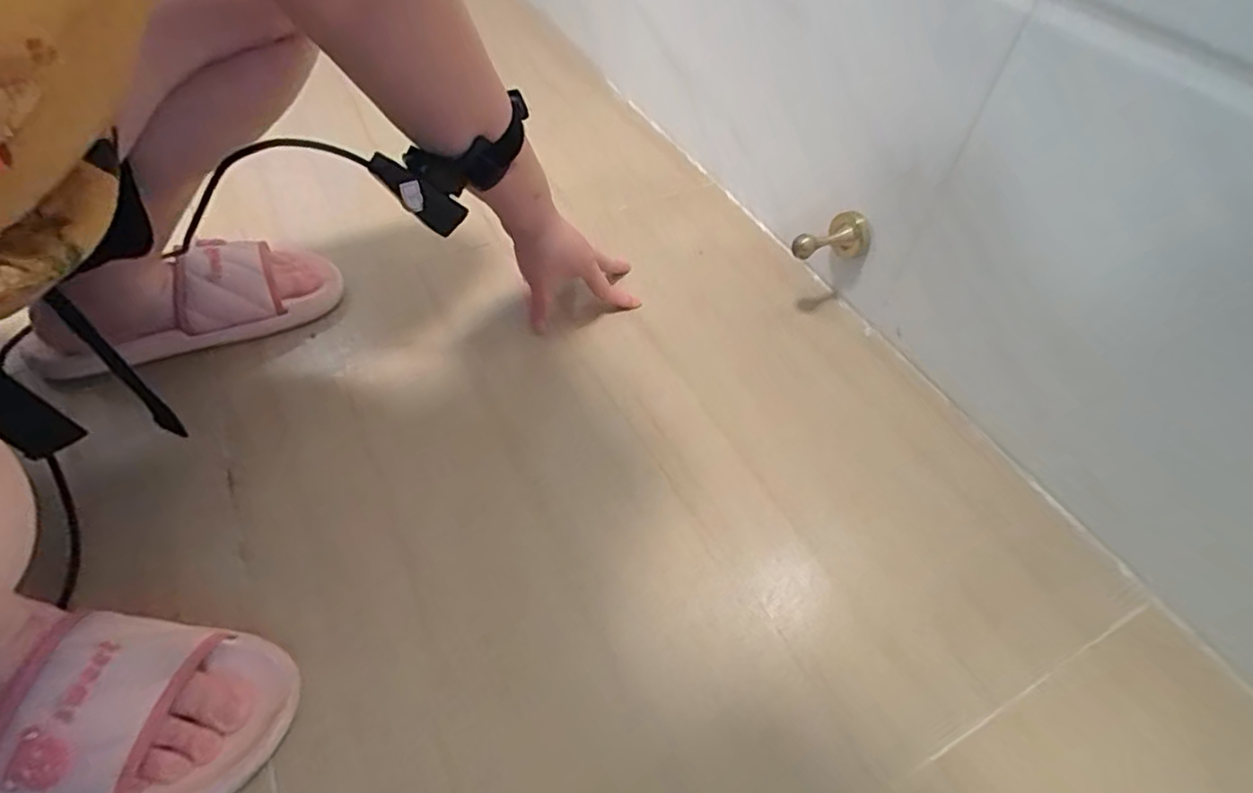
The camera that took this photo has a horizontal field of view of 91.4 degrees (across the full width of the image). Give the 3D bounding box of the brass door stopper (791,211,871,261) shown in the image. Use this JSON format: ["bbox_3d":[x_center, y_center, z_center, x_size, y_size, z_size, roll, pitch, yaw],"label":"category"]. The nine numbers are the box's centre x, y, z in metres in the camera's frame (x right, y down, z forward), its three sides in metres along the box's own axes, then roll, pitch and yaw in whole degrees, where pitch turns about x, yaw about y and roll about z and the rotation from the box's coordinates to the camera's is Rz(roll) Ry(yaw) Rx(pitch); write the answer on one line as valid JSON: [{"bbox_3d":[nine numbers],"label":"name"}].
[{"bbox_3d":[0.192,-0.147,0.588,0.071,0.041,0.046,-27,58,-20],"label":"brass door stopper"}]

